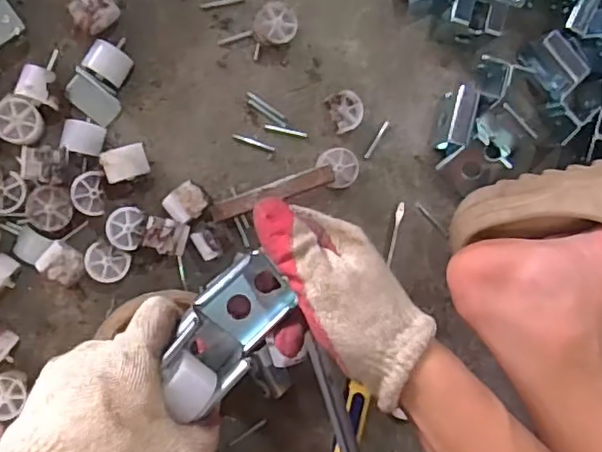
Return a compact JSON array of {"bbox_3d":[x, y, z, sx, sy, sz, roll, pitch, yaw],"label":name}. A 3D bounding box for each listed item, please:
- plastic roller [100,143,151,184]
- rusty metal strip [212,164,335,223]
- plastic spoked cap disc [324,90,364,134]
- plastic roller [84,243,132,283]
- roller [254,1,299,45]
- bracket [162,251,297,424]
[{"bbox_3d":[-0.142,-0.051,0.507,0.035,0.036,0.026,-18,95,-9],"label":"plastic roller"},{"bbox_3d":[-0.024,-0.028,0.514,0.105,0.011,0.016,-19,95,5],"label":"rusty metal strip"},{"bbox_3d":[0.039,-0.099,0.540,0.027,0.023,0.034,-25,96,-8],"label":"plastic spoked cap disc"},{"bbox_3d":[-0.161,0.031,0.518,0.035,0.024,0.030,26,88,-10],"label":"plastic roller"},{"bbox_3d":[-0.022,-0.168,0.524,0.035,0.024,0.033,0,92,-10],"label":"roller"},{"bbox_3d":[-0.047,0.064,0.378,0.047,0.039,0.112,43,46,-8],"label":"bracket"}]

